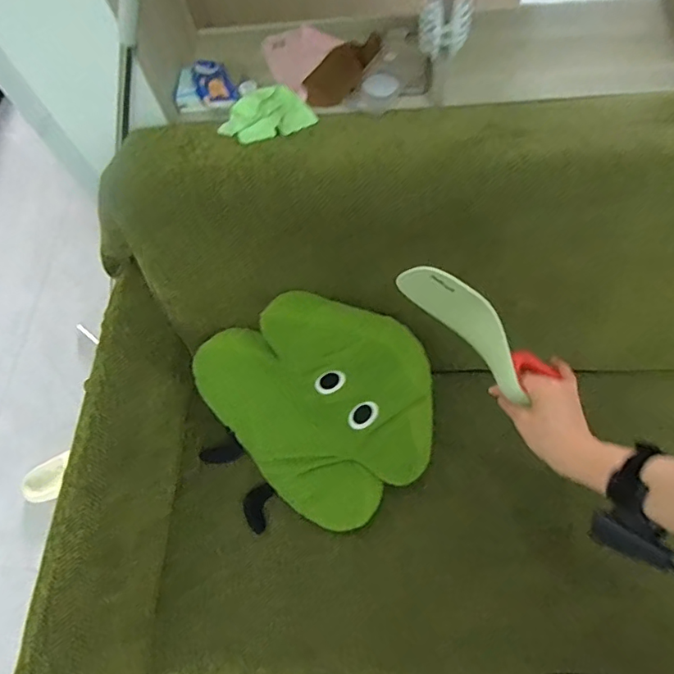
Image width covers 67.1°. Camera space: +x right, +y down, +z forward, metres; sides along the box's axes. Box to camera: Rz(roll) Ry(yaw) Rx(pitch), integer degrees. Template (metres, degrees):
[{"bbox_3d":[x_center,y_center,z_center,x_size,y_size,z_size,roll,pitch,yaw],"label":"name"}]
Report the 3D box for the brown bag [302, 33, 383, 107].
[{"bbox_3d":[0.008,-0.421,0.791,0.078,0.033,0.152,22,68,15],"label":"brown bag"}]

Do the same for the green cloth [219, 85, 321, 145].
[{"bbox_3d":[-0.106,-0.333,0.768,0.136,0.026,0.097,-17,64,-3],"label":"green cloth"}]

